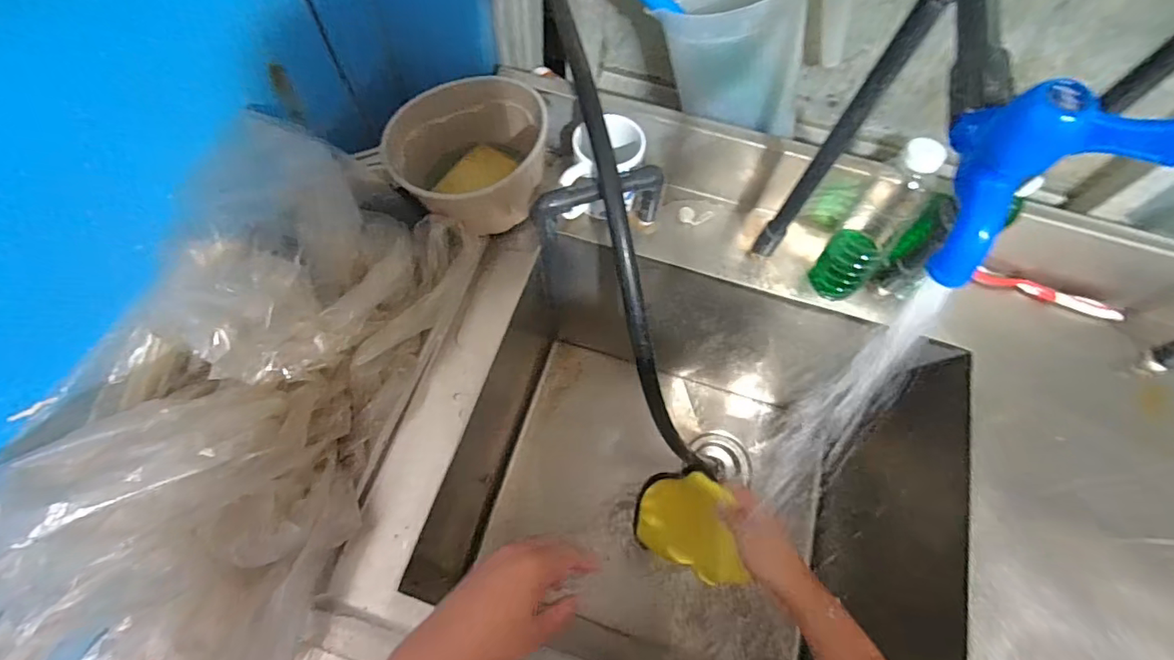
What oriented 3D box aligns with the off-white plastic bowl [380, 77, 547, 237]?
[{"bbox_3d":[-0.133,-0.203,0.600,0.168,0.103,0.168,1,66,-3],"label":"off-white plastic bowl"}]

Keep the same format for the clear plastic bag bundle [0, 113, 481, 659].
[{"bbox_3d":[-0.339,0.171,0.449,0.234,0.264,0.724,18,66,5],"label":"clear plastic bag bundle"}]

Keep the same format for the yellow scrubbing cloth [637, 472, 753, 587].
[{"bbox_3d":[0.114,0.243,0.630,0.024,0.212,0.115,2,70,-20],"label":"yellow scrubbing cloth"}]

